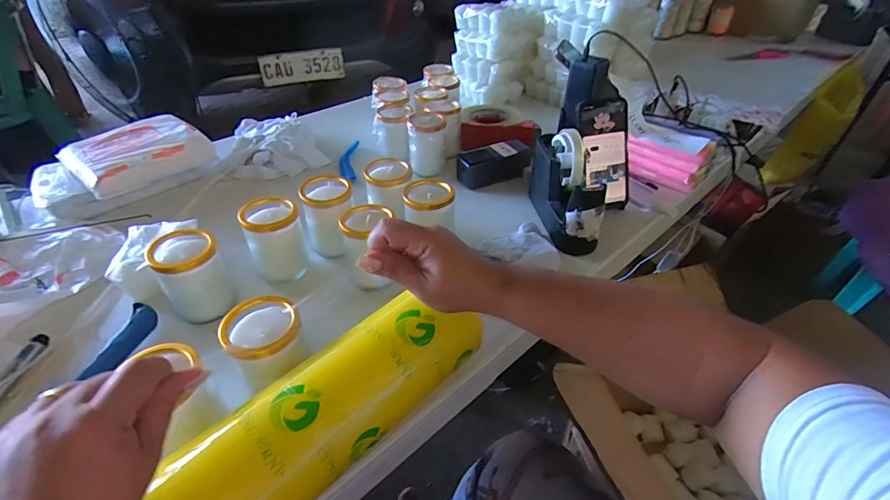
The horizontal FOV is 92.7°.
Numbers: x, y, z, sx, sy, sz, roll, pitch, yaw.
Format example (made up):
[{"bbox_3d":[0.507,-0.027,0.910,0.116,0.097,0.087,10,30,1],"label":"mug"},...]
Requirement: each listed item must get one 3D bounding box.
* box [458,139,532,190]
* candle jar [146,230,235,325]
[{"bbox_3d":[0.087,-0.152,0.754,0.130,0.051,0.059,-16,43,-18],"label":"box"},{"bbox_3d":[-0.287,0.031,0.488,0.067,0.092,0.063,0,40,0],"label":"candle jar"}]

